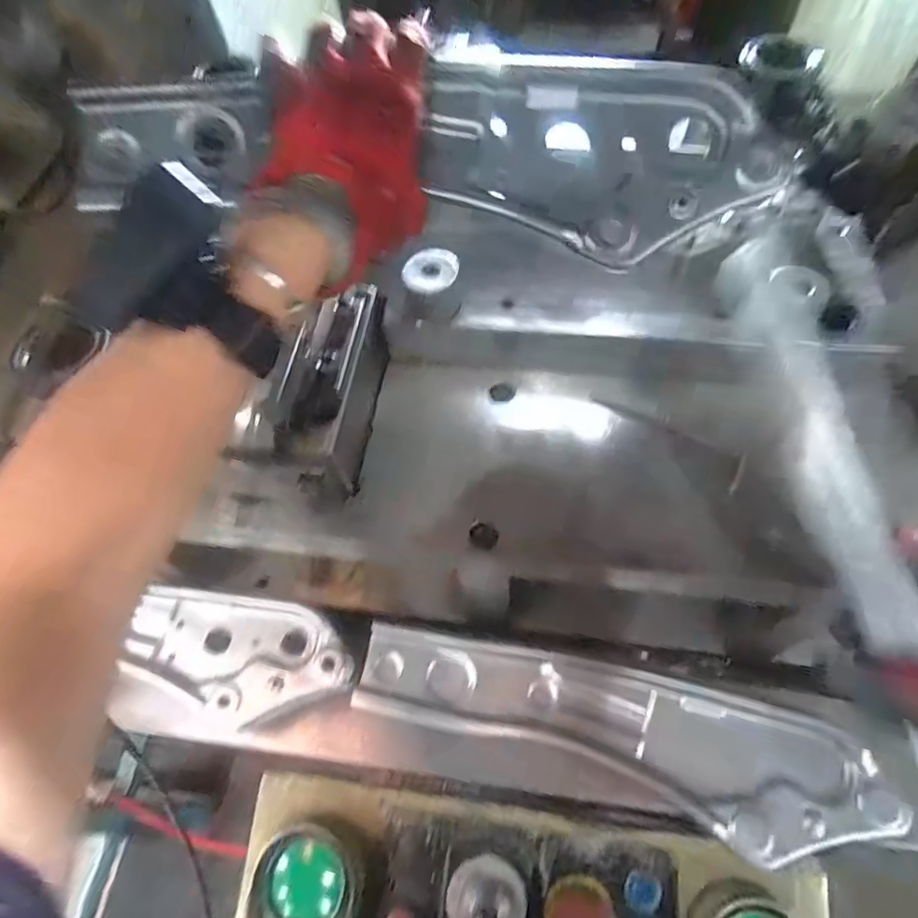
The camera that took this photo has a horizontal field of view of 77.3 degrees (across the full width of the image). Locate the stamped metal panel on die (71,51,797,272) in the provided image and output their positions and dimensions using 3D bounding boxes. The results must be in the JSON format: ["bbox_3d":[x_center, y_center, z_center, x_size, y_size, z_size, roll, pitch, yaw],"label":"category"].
[{"bbox_3d":[-0.014,-0.198,0.364,0.426,0.060,0.114,3,60,0],"label":"stamped metal panel on die"}]

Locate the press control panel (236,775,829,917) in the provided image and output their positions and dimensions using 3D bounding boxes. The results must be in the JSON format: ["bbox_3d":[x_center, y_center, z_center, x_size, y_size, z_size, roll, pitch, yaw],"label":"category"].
[{"bbox_3d":[0.058,0.388,0.505,0.504,0.073,0.147,4,61,7],"label":"press control panel"}]

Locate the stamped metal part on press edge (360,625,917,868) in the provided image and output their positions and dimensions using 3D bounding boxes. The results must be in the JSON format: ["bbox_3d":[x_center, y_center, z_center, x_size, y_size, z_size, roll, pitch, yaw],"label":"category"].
[{"bbox_3d":[0.125,0.225,0.489,0.441,0.035,0.108,14,62,12],"label":"stamped metal part on press edge"}]

